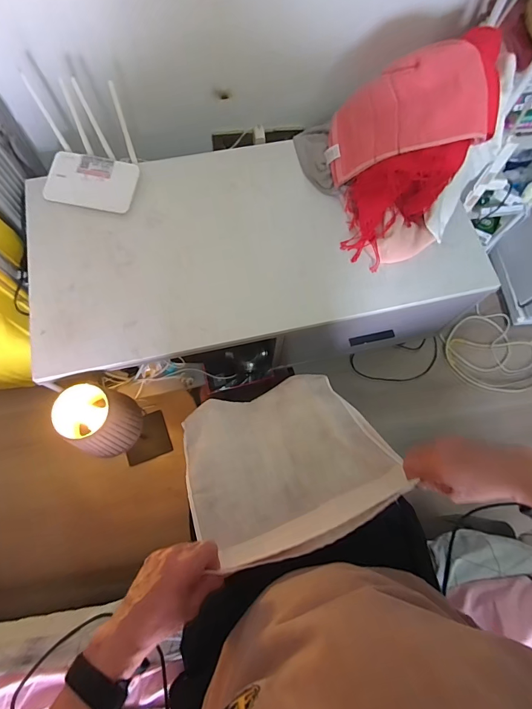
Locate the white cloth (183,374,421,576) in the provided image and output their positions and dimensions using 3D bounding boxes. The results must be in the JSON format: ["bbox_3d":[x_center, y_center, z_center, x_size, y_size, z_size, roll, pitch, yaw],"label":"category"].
[{"bbox_3d":[0.027,0.173,0.626,0.312,0.062,0.332,-22,36,-9],"label":"white cloth"}]

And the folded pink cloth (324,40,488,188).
[{"bbox_3d":[0.272,-0.463,0.747,0.240,0.227,0.164,-1,71,-3],"label":"folded pink cloth"}]

